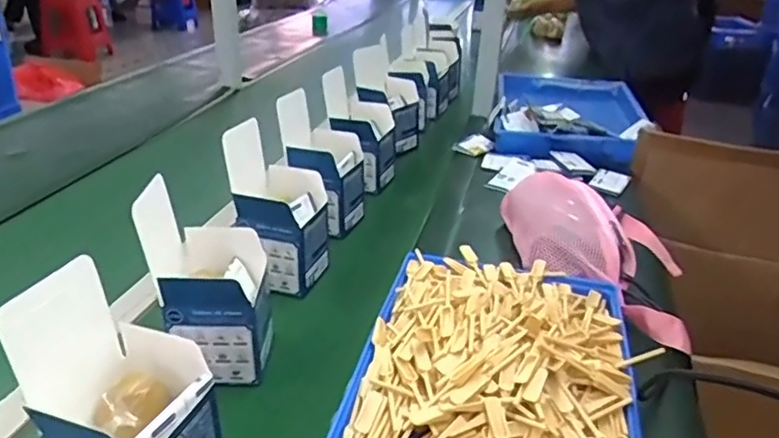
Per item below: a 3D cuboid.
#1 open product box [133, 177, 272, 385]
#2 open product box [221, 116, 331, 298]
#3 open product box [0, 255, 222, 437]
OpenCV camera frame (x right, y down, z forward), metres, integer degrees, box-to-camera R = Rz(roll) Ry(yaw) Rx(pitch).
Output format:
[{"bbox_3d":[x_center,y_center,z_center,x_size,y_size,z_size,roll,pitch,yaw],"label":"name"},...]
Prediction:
[{"bbox_3d":[-0.165,0.058,0.555,0.096,0.159,0.093,0,29,-1],"label":"open product box"},{"bbox_3d":[-0.126,-0.015,0.690,0.095,0.170,0.096,10,30,16],"label":"open product box"},{"bbox_3d":[-0.184,0.130,0.417,0.101,0.171,0.098,9,30,15],"label":"open product box"}]

